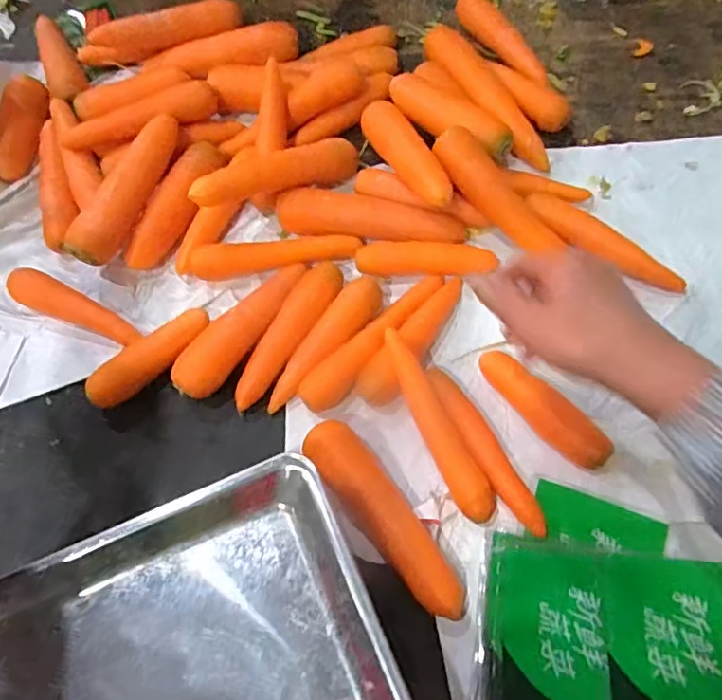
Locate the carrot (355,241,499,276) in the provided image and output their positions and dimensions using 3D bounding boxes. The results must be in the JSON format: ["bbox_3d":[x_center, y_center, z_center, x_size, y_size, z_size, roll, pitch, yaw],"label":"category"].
[{"bbox_3d":[0.059,-0.084,0.529,0.123,0.022,0.026,3,67,5],"label":"carrot"}]

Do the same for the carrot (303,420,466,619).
[{"bbox_3d":[0.019,0.126,0.438,0.040,0.035,0.166,-37,70,-12],"label":"carrot"}]

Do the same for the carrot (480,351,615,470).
[{"bbox_3d":[0.146,0.049,0.469,0.032,0.027,0.121,-42,71,-14],"label":"carrot"}]

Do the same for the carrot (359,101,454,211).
[{"bbox_3d":[0.040,-0.184,0.535,0.030,0.030,0.163,-23,52,-6],"label":"carrot"}]

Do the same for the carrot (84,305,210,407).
[{"bbox_3d":[-0.184,0.007,0.505,0.118,0.028,0.028,-37,70,-12],"label":"carrot"}]

